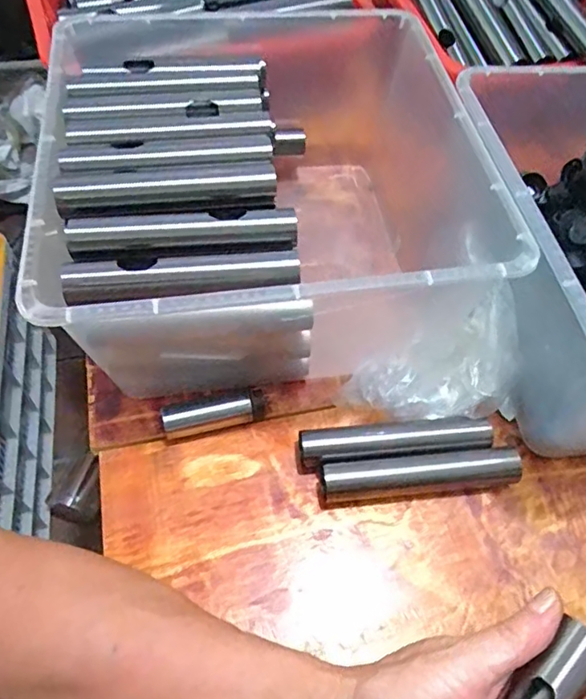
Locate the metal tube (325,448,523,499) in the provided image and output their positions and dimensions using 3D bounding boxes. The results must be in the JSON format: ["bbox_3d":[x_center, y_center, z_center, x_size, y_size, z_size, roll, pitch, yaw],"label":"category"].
[{"bbox_3d":[0.090,0.088,0.392,0.139,0.023,0.024,-3,57,-5],"label":"metal tube"}]

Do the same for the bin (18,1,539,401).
[{"bbox_3d":[-0.017,-0.135,0.464,0.317,0.149,0.344,-6,57,-7],"label":"bin"}]

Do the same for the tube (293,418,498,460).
[{"bbox_3d":[0.075,0.066,0.403,0.137,0.020,0.024,-3,57,-5],"label":"tube"}]

